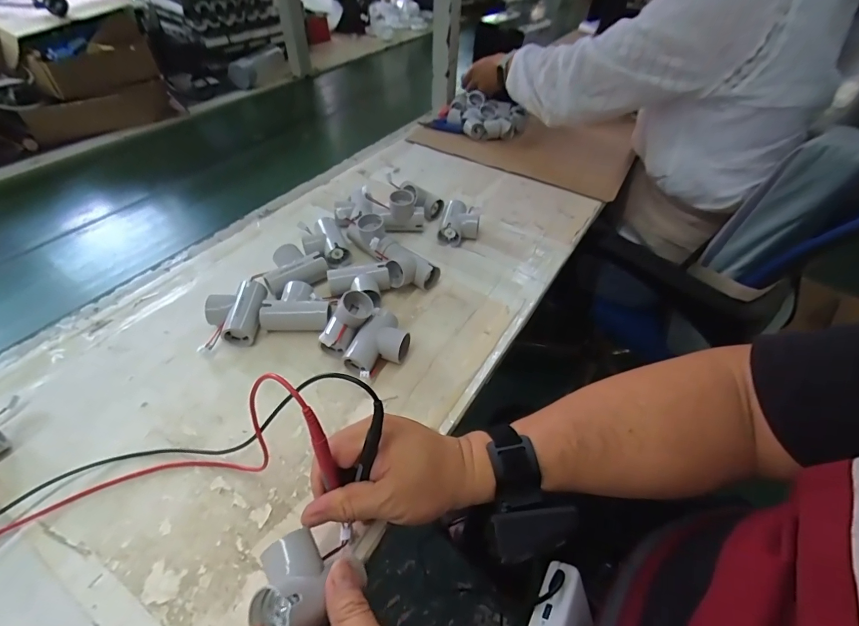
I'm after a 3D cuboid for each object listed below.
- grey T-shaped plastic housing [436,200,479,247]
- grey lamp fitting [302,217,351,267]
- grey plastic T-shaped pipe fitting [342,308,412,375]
[{"bbox_3d":[0.043,-0.135,0.594,0.056,0.037,0.069,5,47,4],"label":"grey T-shaped plastic housing"},{"bbox_3d":[-0.146,-0.099,0.553,0.053,0.030,0.072,-17,49,-16],"label":"grey lamp fitting"},{"bbox_3d":[-0.055,0.038,0.434,0.052,0.031,0.079,21,50,19],"label":"grey plastic T-shaped pipe fitting"}]

